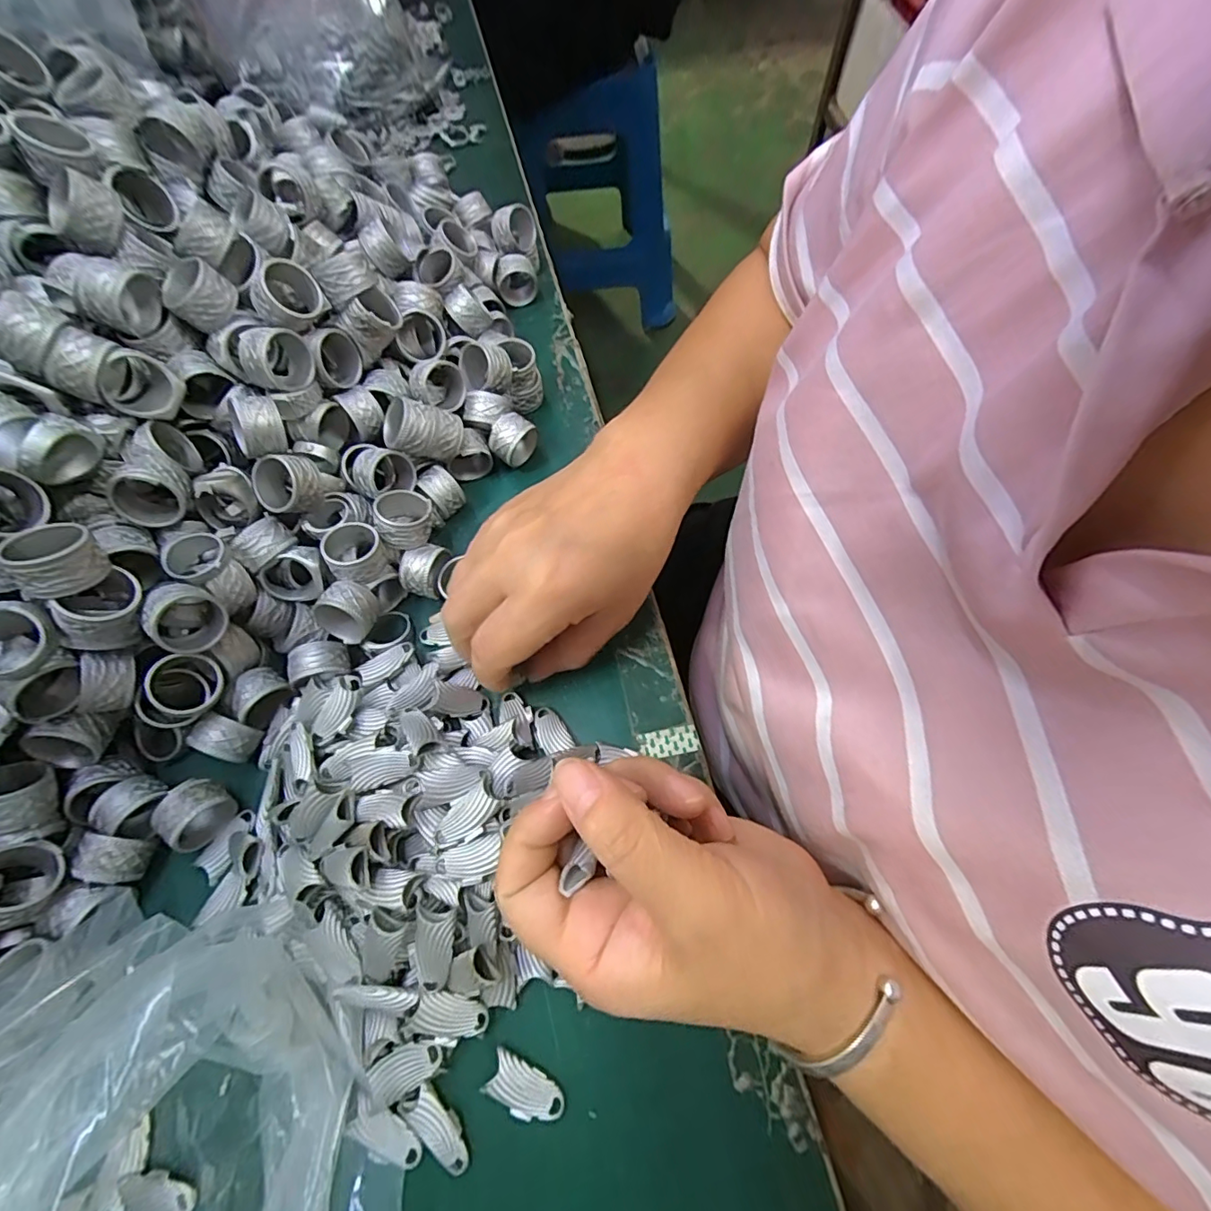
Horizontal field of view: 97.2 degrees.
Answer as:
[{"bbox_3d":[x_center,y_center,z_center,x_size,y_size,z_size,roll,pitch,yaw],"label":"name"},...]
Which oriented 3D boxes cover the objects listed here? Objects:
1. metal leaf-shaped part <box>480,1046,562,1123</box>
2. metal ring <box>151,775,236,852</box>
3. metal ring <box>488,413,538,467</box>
[{"bbox_3d":[-0.031,0.183,0.200,0.030,0.004,0.015,23,70,12],"label":"metal leaf-shaped part"},{"bbox_3d":[-0.184,0.094,0.240,0.020,0.024,0.028,42,75,18],"label":"metal ring"},{"bbox_3d":[-0.054,-0.096,0.315,0.016,0.028,0.025,36,73,16],"label":"metal ring"}]

